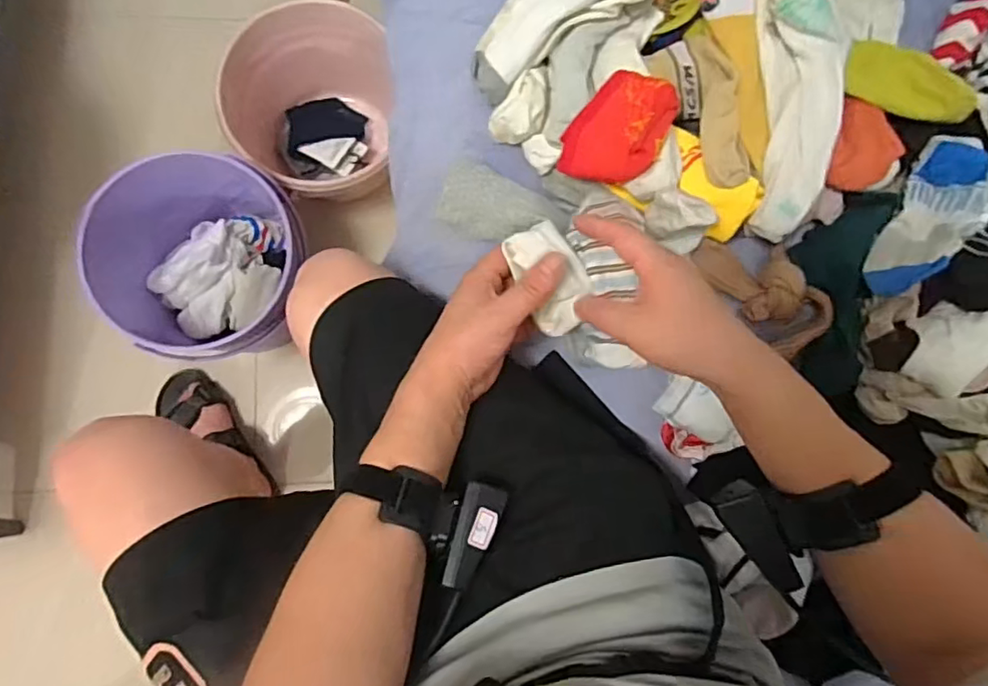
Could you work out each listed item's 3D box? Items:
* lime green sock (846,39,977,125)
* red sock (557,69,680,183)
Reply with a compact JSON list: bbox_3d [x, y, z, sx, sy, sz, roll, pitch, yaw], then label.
[{"bbox_3d":[0.369,-0.233,0.524,0.015,0.050,0.117,-32,52,-7],"label":"lime green sock"},{"bbox_3d":[0.103,-0.172,0.475,0.069,0.054,0.085,35,83,-1],"label":"red sock"}]

